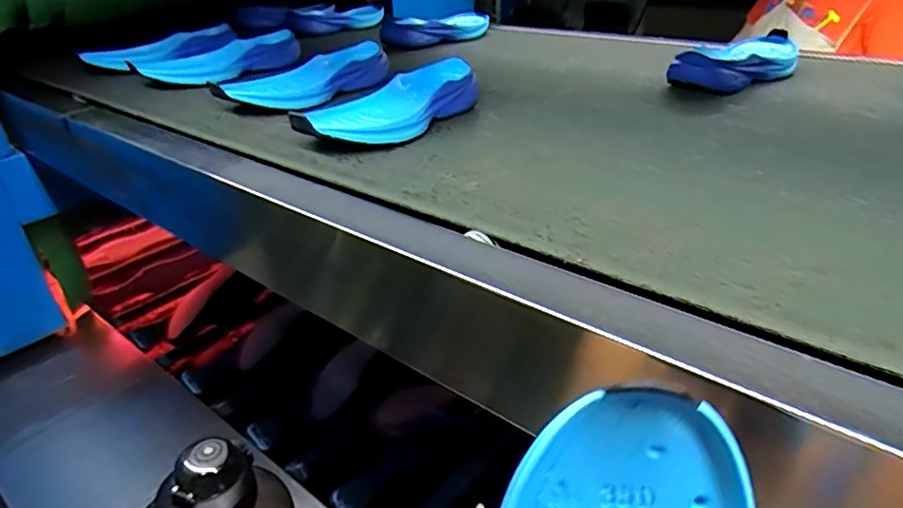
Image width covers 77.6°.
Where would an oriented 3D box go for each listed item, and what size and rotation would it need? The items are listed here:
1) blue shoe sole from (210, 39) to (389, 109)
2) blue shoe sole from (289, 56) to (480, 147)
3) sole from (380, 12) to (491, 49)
[{"bbox_3d":[-0.180,-0.216,0.685,0.088,0.042,0.227,18,35,31],"label":"blue shoe sole"},{"bbox_3d":[-0.064,-0.153,0.575,0.087,0.049,0.228,21,37,35],"label":"blue shoe sole"},{"bbox_3d":[-0.028,-0.385,0.978,0.233,0.049,0.071,-26,38,-32],"label":"sole"}]

